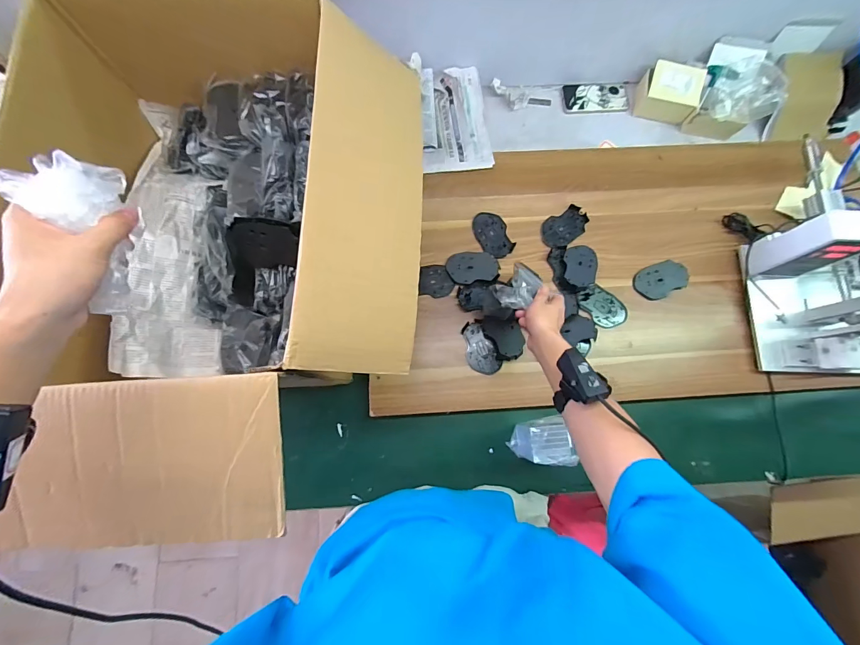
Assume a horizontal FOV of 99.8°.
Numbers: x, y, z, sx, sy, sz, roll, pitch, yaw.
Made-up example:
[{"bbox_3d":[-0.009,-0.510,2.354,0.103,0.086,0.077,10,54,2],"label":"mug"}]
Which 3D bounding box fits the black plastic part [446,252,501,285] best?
[{"bbox_3d":[0.095,-0.123,0.807,0.114,0.008,0.072,-7,79,-3],"label":"black plastic part"}]

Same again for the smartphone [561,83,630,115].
[{"bbox_3d":[0.439,-0.598,0.962,0.172,0.013,0.090,-2,79,-2],"label":"smartphone"}]

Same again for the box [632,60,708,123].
[{"bbox_3d":[0.604,-0.575,0.915,0.140,0.092,0.100,15,79,2],"label":"box"}]

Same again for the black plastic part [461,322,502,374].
[{"bbox_3d":[0.104,0.059,0.774,0.061,0.011,0.113,-27,80,-6],"label":"black plastic part"}]

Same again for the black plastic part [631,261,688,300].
[{"bbox_3d":[0.522,-0.097,0.817,0.122,0.013,0.074,-24,80,-6],"label":"black plastic part"}]

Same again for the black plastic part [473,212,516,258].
[{"bbox_3d":[0.146,-0.205,0.844,0.074,0.006,0.118,-26,76,-7],"label":"black plastic part"}]

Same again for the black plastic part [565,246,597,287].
[{"bbox_3d":[0.341,-0.128,0.818,0.070,0.010,0.108,10,64,8],"label":"black plastic part"}]

